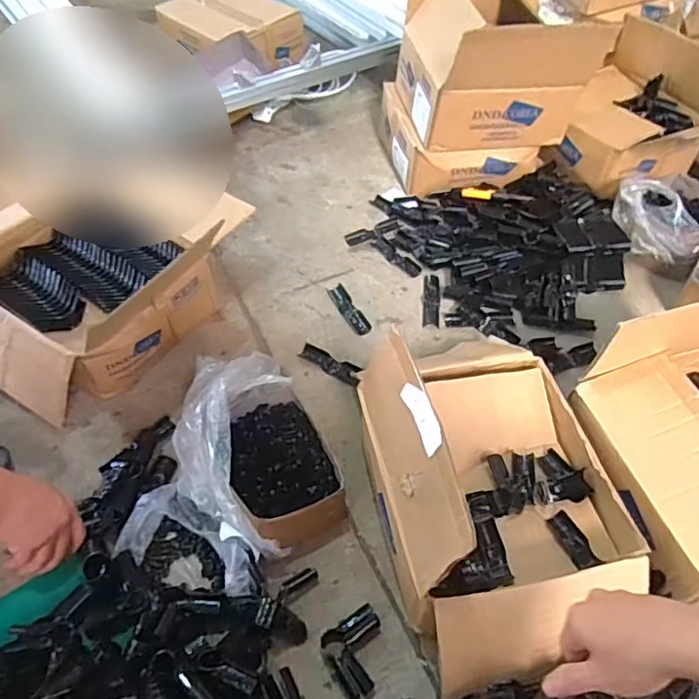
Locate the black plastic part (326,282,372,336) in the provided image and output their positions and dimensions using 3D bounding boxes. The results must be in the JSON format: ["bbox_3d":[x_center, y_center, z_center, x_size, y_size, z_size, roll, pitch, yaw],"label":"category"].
[{"bbox_3d":[-0.001,-0.078,1.121,0.038,0.019,0.141,-20,54,-17],"label":"black plastic part"}]

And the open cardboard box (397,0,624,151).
[{"bbox_3d":[0.309,-0.618,1.232,0.356,0.253,0.309,-8,51,-8],"label":"open cardboard box"}]

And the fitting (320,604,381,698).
[{"bbox_3d":[0.013,0.380,0.738,0.078,0.024,0.085,-24,55,-20],"label":"fitting"}]

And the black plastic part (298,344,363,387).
[{"bbox_3d":[-0.033,0.025,1.037,0.120,0.014,0.033,27,55,19],"label":"black plastic part"}]

